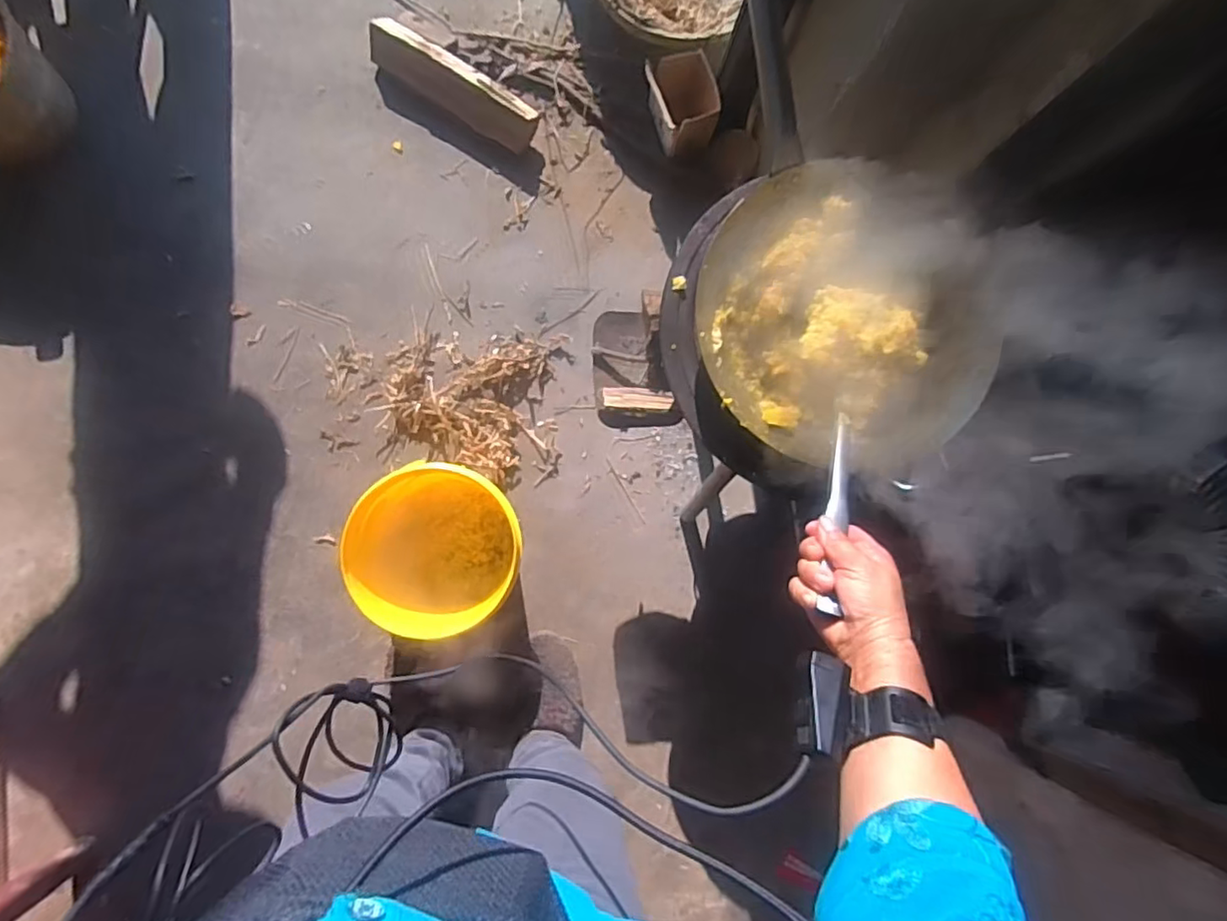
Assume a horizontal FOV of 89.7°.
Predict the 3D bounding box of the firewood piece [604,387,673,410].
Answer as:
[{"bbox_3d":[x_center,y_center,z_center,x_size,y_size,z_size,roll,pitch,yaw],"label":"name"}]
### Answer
[{"bbox_3d":[0.030,-0.084,0.832,0.089,0.013,0.031,3,85,-4],"label":"firewood piece"}]

